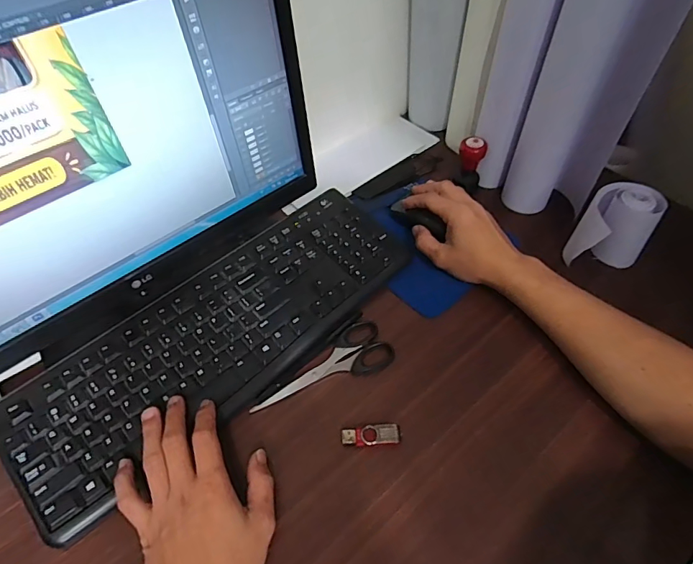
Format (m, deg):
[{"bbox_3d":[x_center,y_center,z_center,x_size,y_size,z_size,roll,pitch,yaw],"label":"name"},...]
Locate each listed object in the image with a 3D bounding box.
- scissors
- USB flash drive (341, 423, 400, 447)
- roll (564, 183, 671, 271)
[{"bbox_3d":[-0.027,0.085,0.454,0.150,0.004,0.056,-20,60,-15],"label":"scissors"},{"bbox_3d":[0.023,0.141,0.407,0.053,0.008,0.018,-2,57,-3],"label":"USB flash drive"},{"bbox_3d":[0.307,-0.058,0.508,0.076,0.087,0.077,1,57,-1],"label":"roll"}]

